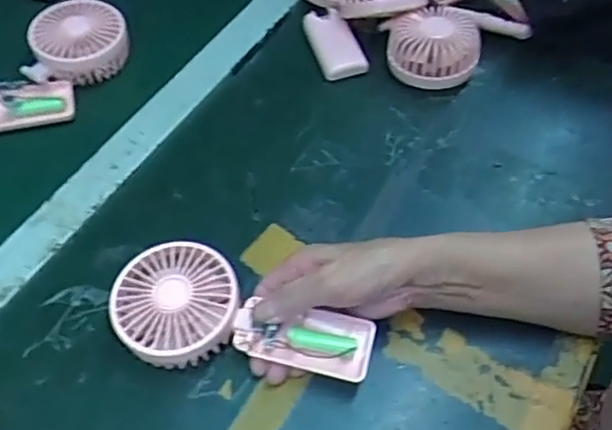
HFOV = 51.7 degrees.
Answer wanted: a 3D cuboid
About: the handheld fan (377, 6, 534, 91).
[{"bbox_3d":[0.152,-0.164,0.614,0.143,0.046,0.080,-4,57,-5],"label":"handheld fan"}]

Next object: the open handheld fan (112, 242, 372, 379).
[{"bbox_3d":[-0.045,0.074,0.449,0.182,0.031,0.085,15,57,0],"label":"open handheld fan"}]

